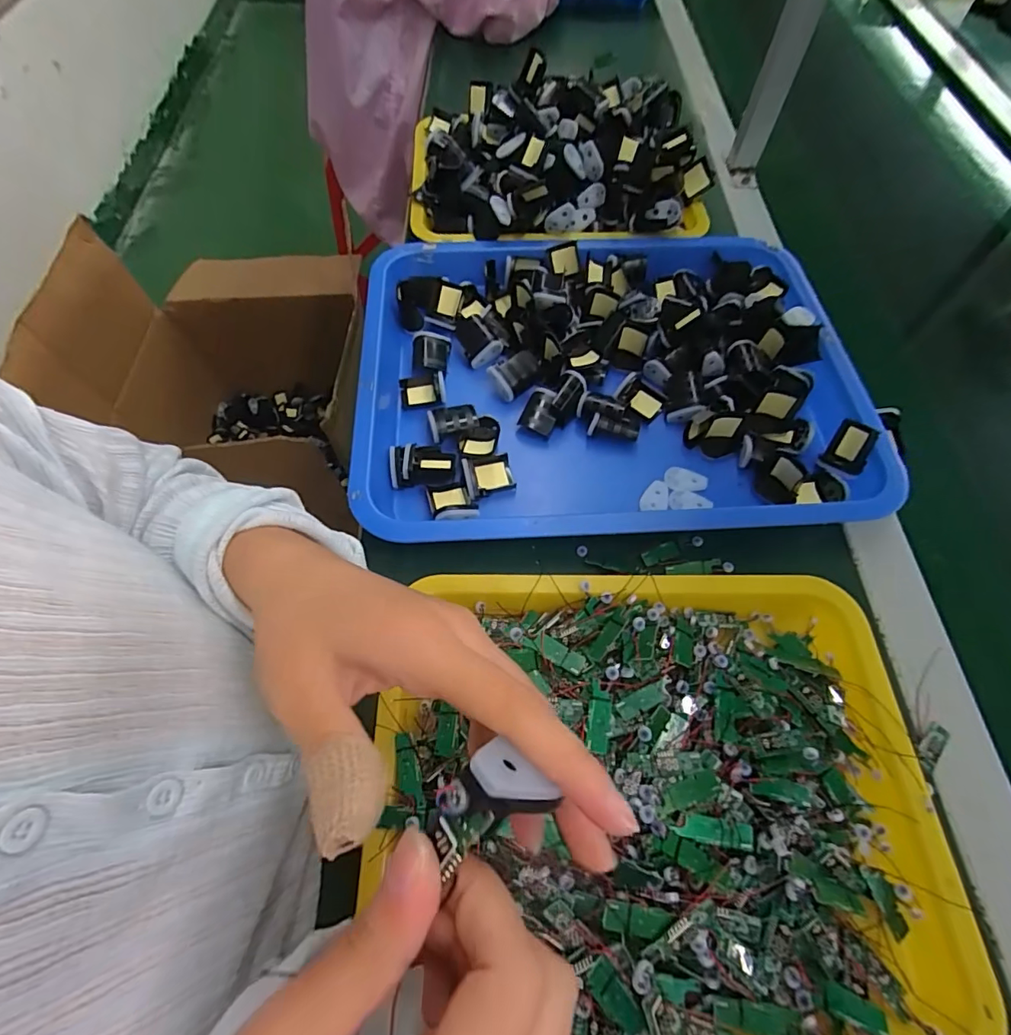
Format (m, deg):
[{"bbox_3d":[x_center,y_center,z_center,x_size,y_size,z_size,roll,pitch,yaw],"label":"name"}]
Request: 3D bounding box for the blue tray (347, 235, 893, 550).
[{"bbox_3d":[0.089,-0.130,0.458,0.438,0.059,0.332,-3,63,-2],"label":"blue tray"}]

